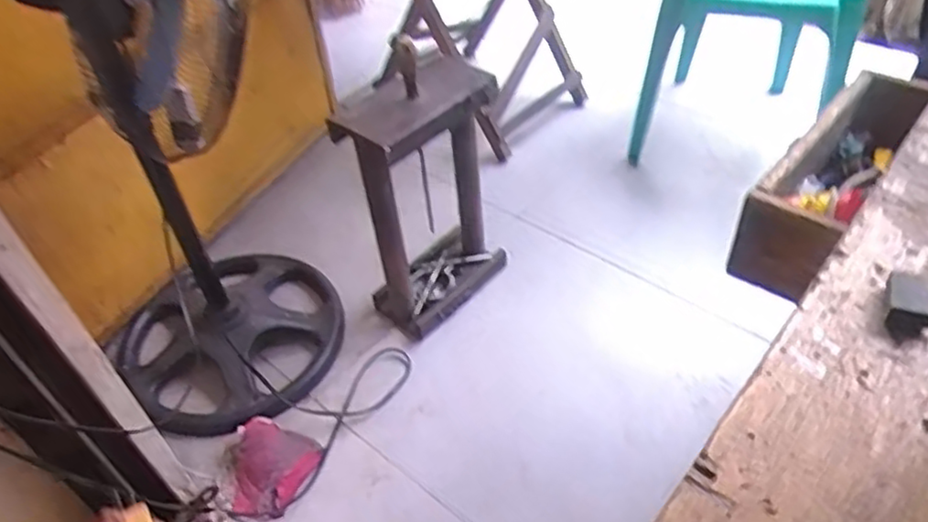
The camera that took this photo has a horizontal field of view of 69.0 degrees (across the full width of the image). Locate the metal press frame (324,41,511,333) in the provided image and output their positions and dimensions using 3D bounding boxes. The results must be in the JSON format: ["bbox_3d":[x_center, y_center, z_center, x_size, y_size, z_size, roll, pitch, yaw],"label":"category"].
[{"bbox_3d":[-0.060,-0.102,1.190,0.249,0.453,0.138,-37,52,-27],"label":"metal press frame"}]

